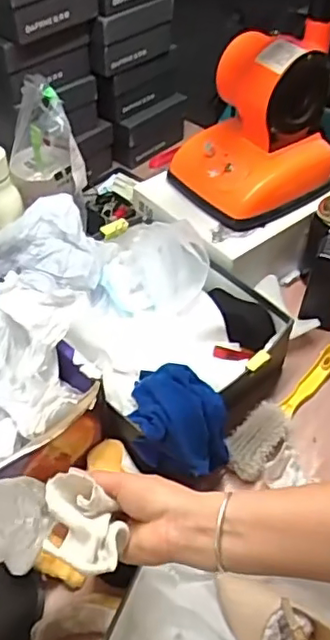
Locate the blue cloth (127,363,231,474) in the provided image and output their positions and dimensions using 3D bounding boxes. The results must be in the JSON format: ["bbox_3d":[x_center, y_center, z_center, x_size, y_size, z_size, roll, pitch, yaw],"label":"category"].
[{"bbox_3d":[0.017,0.105,0.680,0.110,0.083,0.121,1,48,1],"label":"blue cloth"}]

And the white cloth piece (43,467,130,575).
[{"bbox_3d":[-0.063,0.161,0.470,0.058,0.030,0.081,-6,48,-6],"label":"white cloth piece"}]

